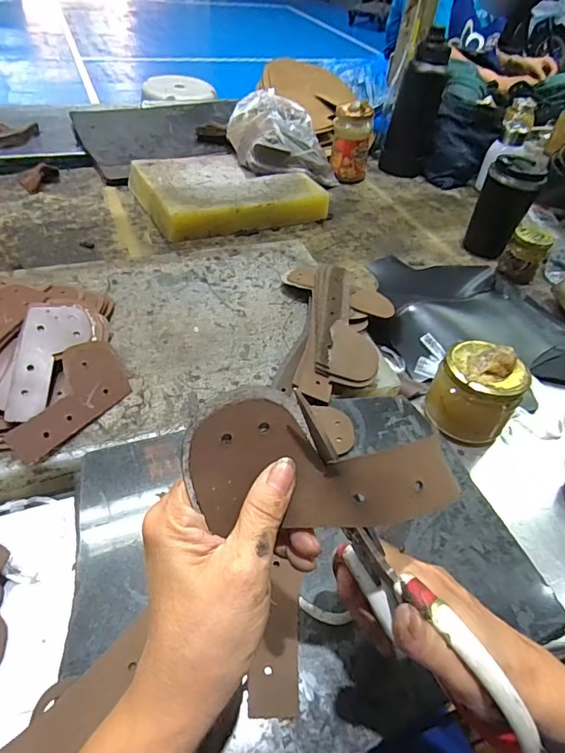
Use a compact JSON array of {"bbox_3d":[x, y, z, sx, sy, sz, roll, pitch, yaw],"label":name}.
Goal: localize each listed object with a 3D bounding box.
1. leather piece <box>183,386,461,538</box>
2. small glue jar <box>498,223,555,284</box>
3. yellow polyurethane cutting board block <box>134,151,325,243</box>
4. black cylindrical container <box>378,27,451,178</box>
[{"bbox_3d":[0.017,0.046,0.213,0.118,0.015,0.060,12,88,0],"label":"leather piece"},{"bbox_3d":[0.380,-0.191,0.725,0.056,0.082,0.051,28,49,19],"label":"small glue jar"},{"bbox_3d":[-0.100,-0.335,0.817,0.293,0.050,0.233,-20,52,-24],"label":"yellow polyurethane cutting board block"},{"bbox_3d":[0.276,-0.555,0.952,0.088,0.237,0.077,4,46,-3],"label":"black cylindrical container"}]

